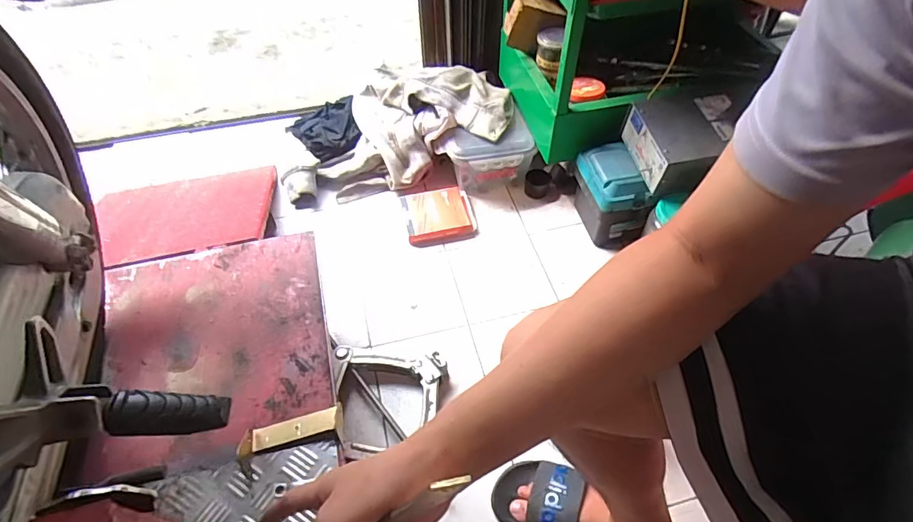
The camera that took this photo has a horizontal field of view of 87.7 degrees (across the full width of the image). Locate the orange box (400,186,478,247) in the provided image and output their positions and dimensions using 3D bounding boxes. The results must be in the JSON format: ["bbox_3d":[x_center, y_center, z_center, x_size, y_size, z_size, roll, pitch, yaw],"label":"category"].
[{"bbox_3d":[-0.042,-0.107,1.132,0.164,0.048,0.149,-12,53,-9],"label":"orange box"}]

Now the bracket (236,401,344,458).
[{"bbox_3d":[-0.224,0.228,0.641,0.140,0.034,0.045,-11,53,-8],"label":"bracket"}]

